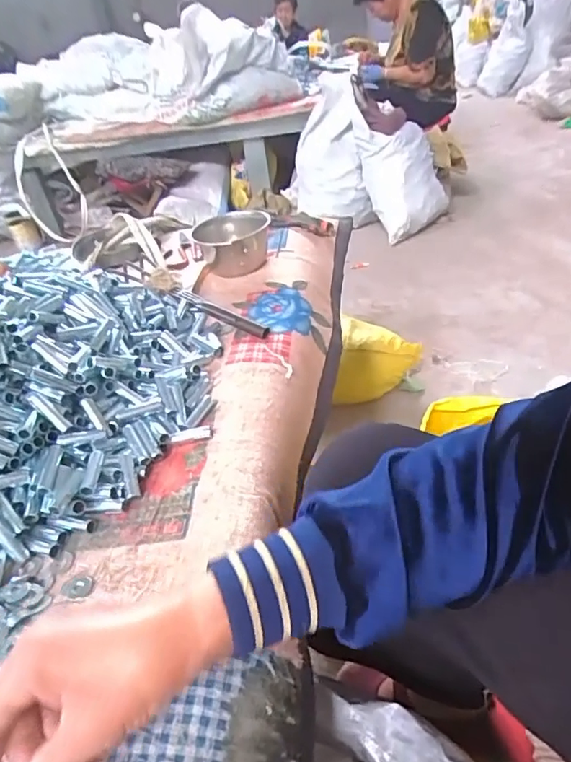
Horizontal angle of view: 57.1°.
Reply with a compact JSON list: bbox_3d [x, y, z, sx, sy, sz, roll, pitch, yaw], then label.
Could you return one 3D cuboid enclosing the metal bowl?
[{"bbox_3d":[-0.077,-0.212,0.810,0.107,0.068,0.118,-19,36,-12],"label":"metal bowl"}]

